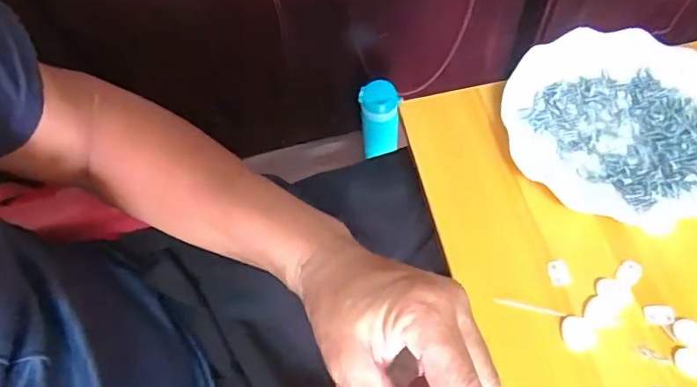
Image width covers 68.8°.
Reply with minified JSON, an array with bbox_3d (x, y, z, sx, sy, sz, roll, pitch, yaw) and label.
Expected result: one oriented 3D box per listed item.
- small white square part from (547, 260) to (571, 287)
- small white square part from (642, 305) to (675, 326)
[{"bbox_3d":[0.156,0.059,0.378,0.014,0.004,0.019,-5,62,1],"label":"small white square part"},{"bbox_3d":[0.219,0.086,0.359,0.021,0.004,0.014,0,62,3],"label":"small white square part"}]

